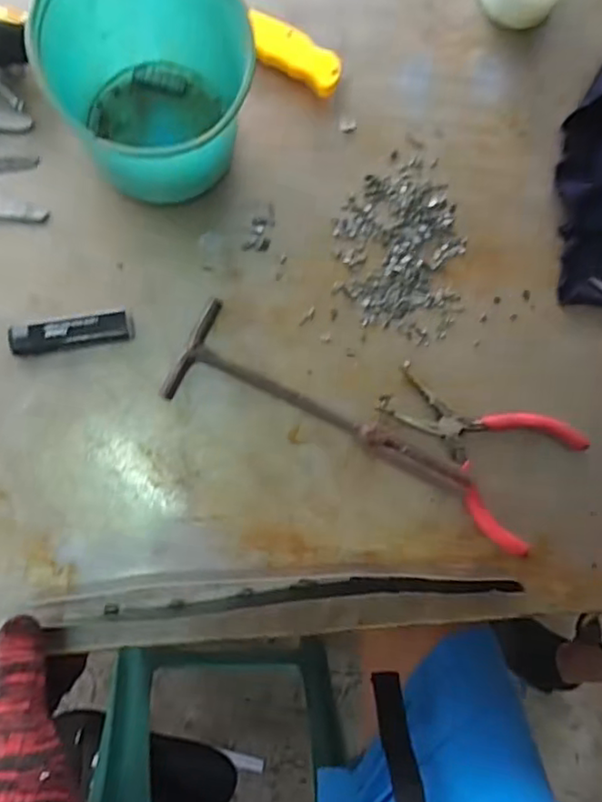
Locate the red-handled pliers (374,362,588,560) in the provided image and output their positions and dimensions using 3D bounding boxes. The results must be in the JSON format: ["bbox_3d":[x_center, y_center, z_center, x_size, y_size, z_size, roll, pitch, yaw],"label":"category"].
[{"bbox_3d":[0.126,0.032,0.452,0.146,0.021,0.098,35,81,-3],"label":"red-handled pliers"}]

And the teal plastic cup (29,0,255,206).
[{"bbox_3d":[-0.098,-0.201,0.404,0.117,0.107,0.125,9,83,-7],"label":"teal plastic cup"}]

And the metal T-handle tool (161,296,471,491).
[{"bbox_3d":[0.018,0.012,0.441,0.221,0.018,0.071,28,81,-4],"label":"metal T-handle tool"}]

